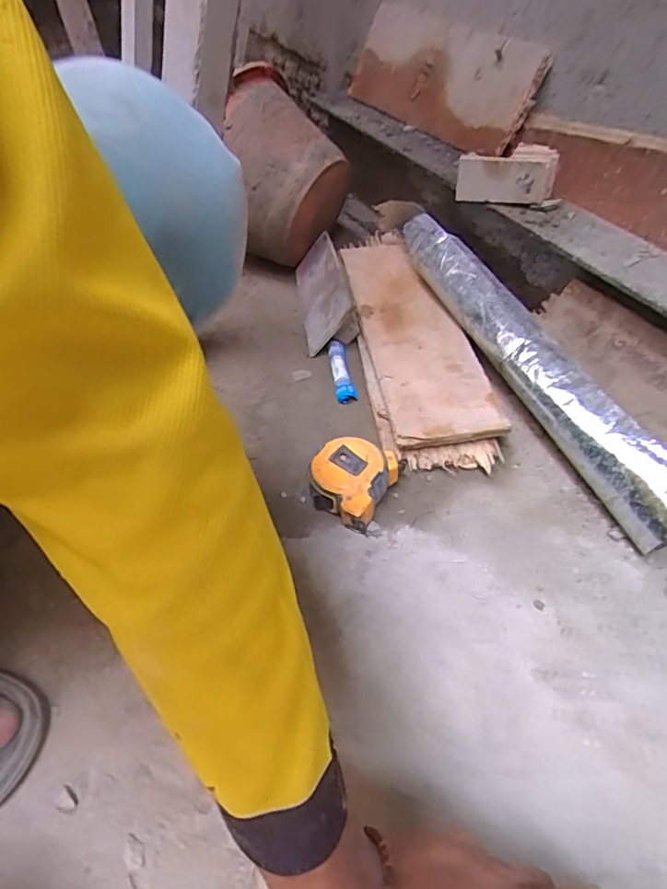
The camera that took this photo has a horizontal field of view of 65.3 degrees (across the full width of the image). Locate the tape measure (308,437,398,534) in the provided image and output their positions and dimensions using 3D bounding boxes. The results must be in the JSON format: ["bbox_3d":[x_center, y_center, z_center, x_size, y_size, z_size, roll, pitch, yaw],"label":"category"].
[{"bbox_3d":[0.016,0.035,0.504,0.073,0.038,0.077,25,54,19],"label":"tape measure"}]

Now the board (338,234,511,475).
[{"bbox_3d":[0.089,-0.149,0.653,0.120,0.032,0.406,-6,50,-5],"label":"board"}]

